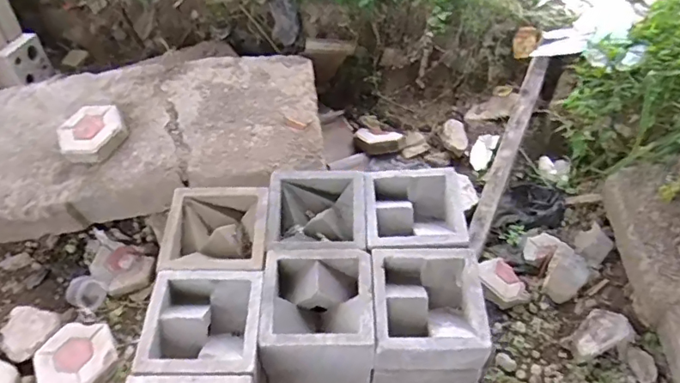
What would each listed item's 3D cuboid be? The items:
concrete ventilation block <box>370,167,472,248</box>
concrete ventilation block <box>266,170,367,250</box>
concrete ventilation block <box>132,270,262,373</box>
[{"bbox_3d":[0.155,0.045,1.103,0.198,0.079,0.197,1,47,1],"label":"concrete ventilation block"},{"bbox_3d":[-0.046,0.043,1.098,0.198,0.073,0.180,1,47,1],"label":"concrete ventilation block"},{"bbox_3d":[-0.241,0.242,0.951,0.200,0.078,0.199,-1,47,-1],"label":"concrete ventilation block"}]

